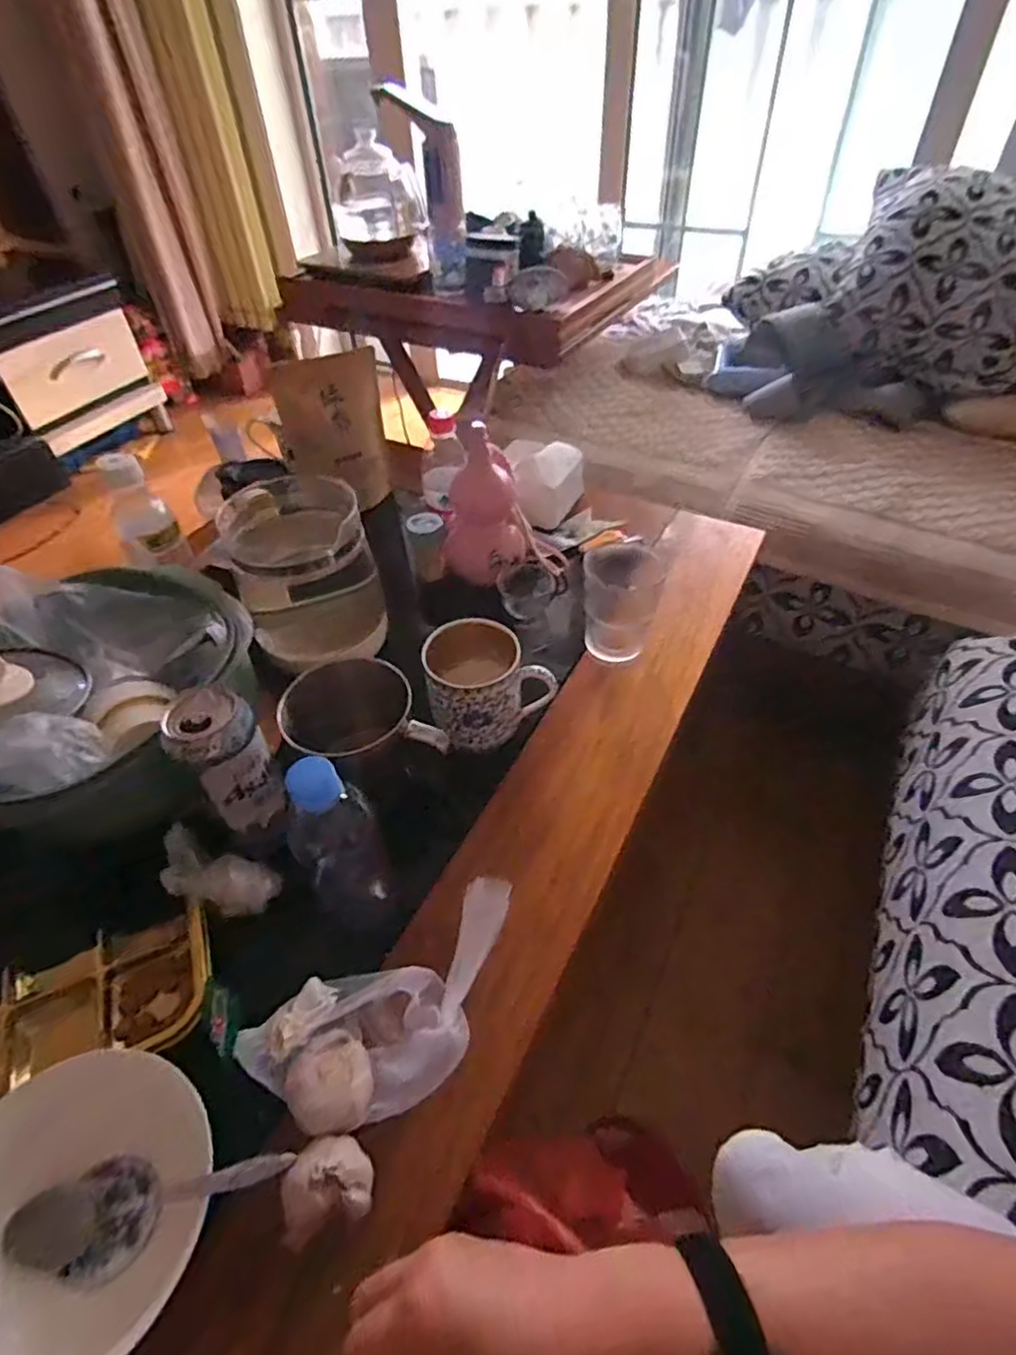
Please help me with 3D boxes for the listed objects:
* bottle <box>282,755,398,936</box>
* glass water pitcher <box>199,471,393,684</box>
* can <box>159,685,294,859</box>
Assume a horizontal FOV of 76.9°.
[{"bbox_3d":[-0.128,0.130,0.491,0.059,0.212,0.055,-21,49,-17],"label":"bottle"},{"bbox_3d":[-0.215,-0.105,0.698,0.138,0.166,0.156,-13,47,-10],"label":"glass water pitcher"},{"bbox_3d":[-0.214,0.073,0.503,0.058,0.125,0.066,-34,54,-27],"label":"can"}]

